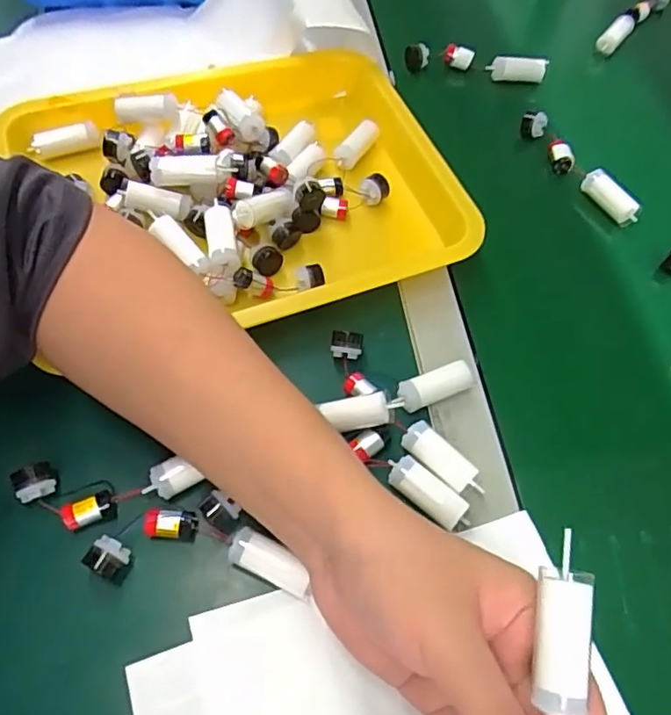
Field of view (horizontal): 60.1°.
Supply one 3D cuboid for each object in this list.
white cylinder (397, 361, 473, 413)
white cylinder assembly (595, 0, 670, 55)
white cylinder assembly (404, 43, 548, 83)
[{"bbox_3d":[0.067,0.020,0.387,0.050,0.016,0.018,-19,62,-15],"label":"white cylinder"},{"bbox_3d":[0.329,-0.374,0.647,0.029,0.027,0.128,40,72,20],"label":"white cylinder assembly"},{"bbox_3d":[0.139,-0.291,0.574,0.138,0.029,0.019,10,59,2],"label":"white cylinder assembly"}]

